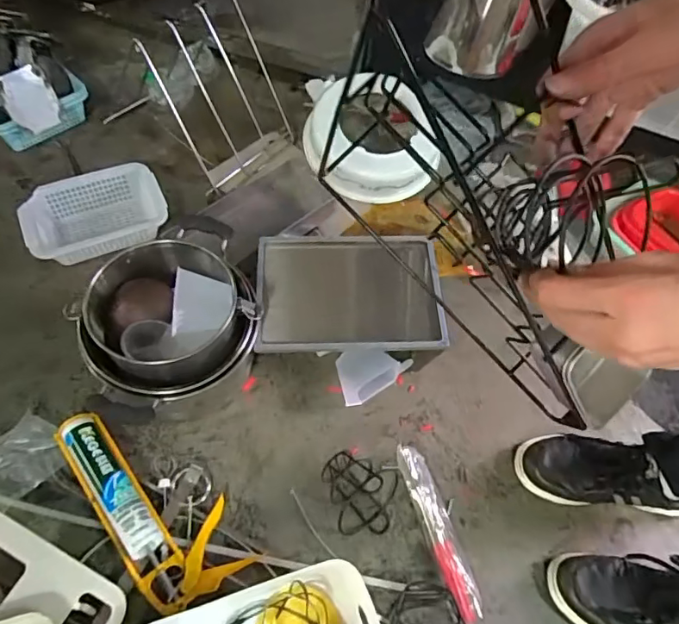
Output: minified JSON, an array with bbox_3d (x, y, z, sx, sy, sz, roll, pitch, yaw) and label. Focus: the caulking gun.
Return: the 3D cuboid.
[{"bbox_3d":[-0.265,0.258,0.731,0.138,0.069,0.314,-34,69,-22],"label":"caulking gun"}]

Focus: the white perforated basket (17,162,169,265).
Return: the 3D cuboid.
[{"bbox_3d":[-0.436,-0.173,0.940,0.230,0.070,0.166,-19,64,-16],"label":"white perforated basket"}]

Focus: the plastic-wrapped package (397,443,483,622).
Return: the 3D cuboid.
[{"bbox_3d":[0.142,0.307,0.745,0.043,0.036,0.245,-14,63,-14],"label":"plastic-wrapped package"}]

